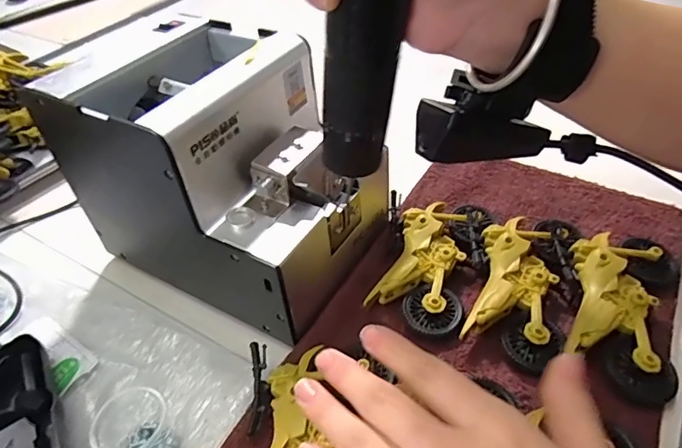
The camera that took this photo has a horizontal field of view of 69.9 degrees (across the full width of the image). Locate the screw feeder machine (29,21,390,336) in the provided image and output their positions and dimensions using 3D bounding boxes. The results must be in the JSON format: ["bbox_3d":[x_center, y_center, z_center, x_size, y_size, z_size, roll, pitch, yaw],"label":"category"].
[{"bbox_3d":[-0.071,-0.041,0.325,0.176,0.132,0.131,20,48,24],"label":"screw feeder machine"}]

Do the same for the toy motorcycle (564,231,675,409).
[{"bbox_3d":[0.169,0.046,0.295,0.060,0.024,0.110,16,47,21],"label":"toy motorcycle"}]

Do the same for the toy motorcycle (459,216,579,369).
[{"bbox_3d":[0.114,0.034,0.312,0.065,0.024,0.106,12,46,18],"label":"toy motorcycle"}]

